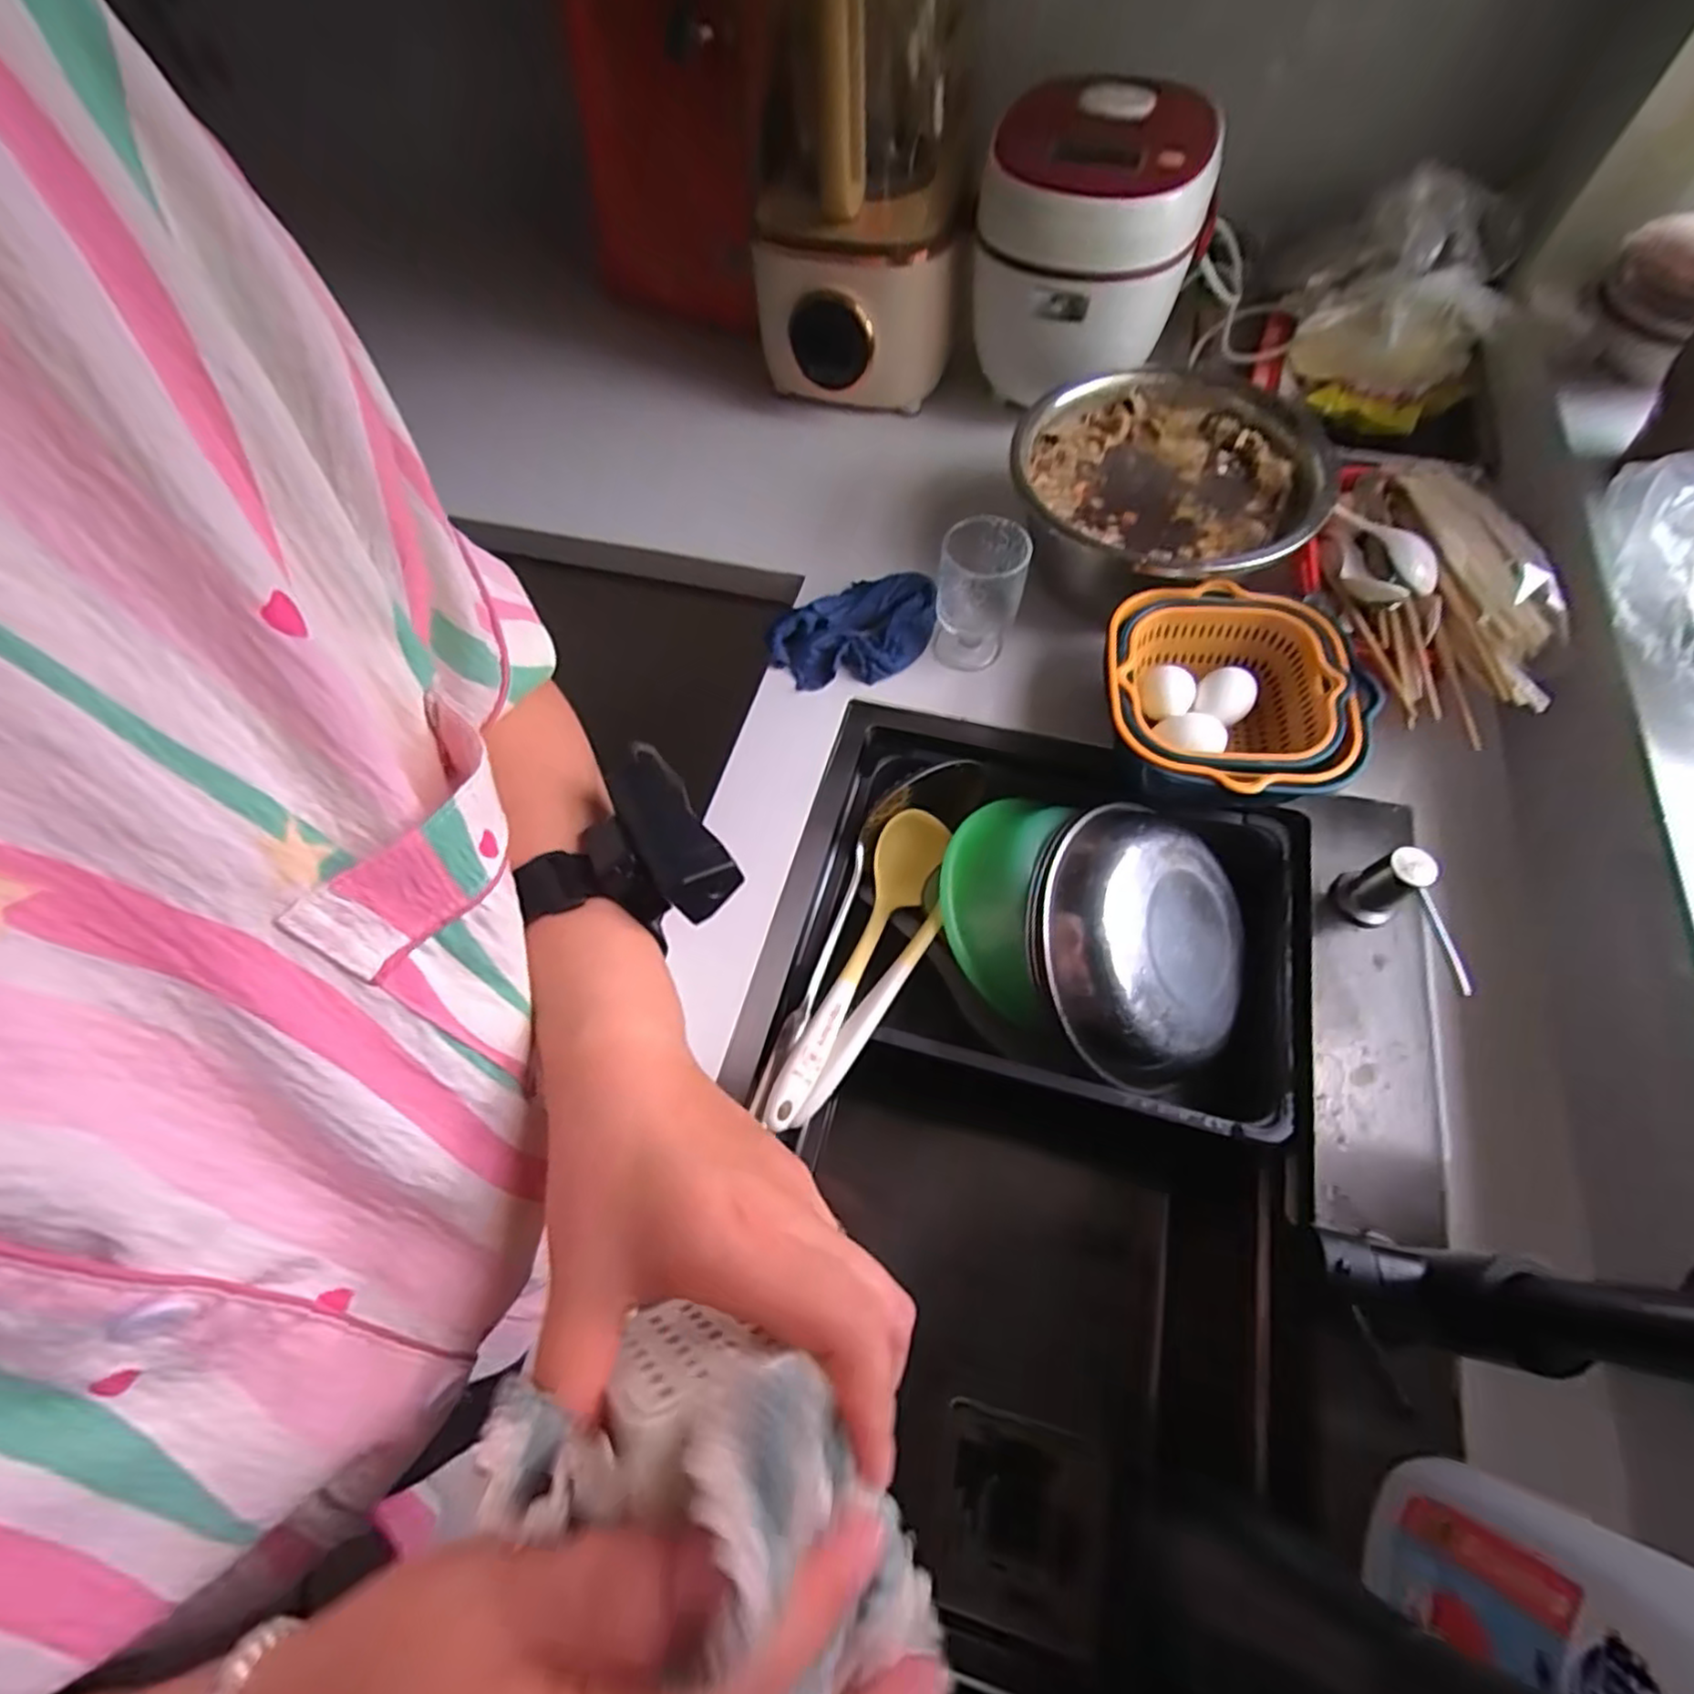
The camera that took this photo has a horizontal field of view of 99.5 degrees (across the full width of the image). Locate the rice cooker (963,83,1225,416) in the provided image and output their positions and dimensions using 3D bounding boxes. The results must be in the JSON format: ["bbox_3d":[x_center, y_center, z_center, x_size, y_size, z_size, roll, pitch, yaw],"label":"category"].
[{"bbox_3d":[0.232,-0.570,0.698,0.190,0.197,0.191,-1,62,2],"label":"rice cooker"}]

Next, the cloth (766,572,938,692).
[{"bbox_3d":[0.010,-0.191,0.641,0.145,0.050,0.087,-29,65,-12],"label":"cloth"}]

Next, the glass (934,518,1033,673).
[{"bbox_3d":[0.112,-0.210,0.606,0.066,0.116,0.072,11,63,9],"label":"glass"}]

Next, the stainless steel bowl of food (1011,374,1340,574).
[{"bbox_3d":[0.273,-0.318,0.611,0.245,0.040,0.263,-1,62,2],"label":"stainless steel bowl of food"}]

